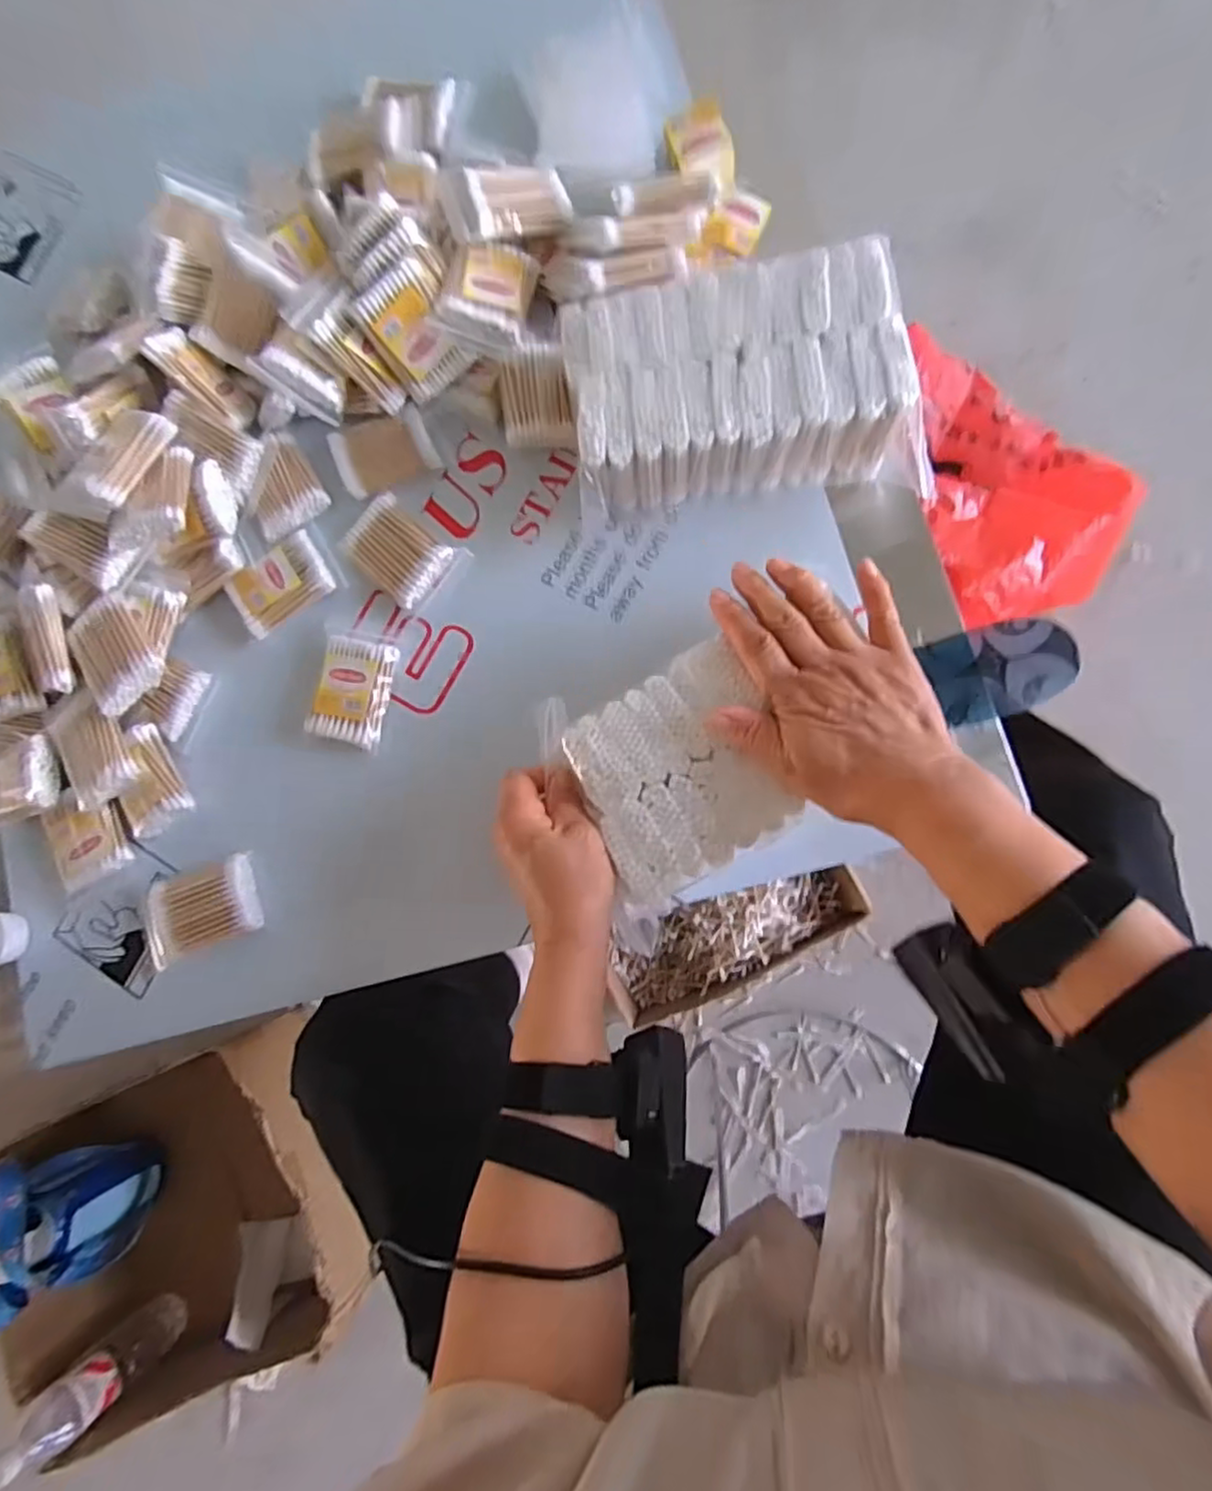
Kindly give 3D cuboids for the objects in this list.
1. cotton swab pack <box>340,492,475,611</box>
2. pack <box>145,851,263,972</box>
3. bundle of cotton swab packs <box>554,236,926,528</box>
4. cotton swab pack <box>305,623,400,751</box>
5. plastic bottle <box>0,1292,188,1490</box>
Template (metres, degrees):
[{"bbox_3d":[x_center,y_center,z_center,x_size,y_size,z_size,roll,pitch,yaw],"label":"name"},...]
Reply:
[{"bbox_3d":[-0.150,-0.144,0.503,0.079,0.011,0.060,43,90,11],"label":"cotton swab pack"},{"bbox_3d":[-0.293,0.118,0.496,0.087,0.019,0.057,-20,81,5],"label":"pack"},{"bbox_3d":[0.090,-0.229,0.452,0.220,0.075,0.141,-4,82,8],"label":"bundle of cotton swab packs"},{"bbox_3d":[-0.183,-0.042,0.497,0.053,0.019,0.080,12,85,9],"label":"cotton swab pack"},{"bbox_3d":[-0.607,0.761,0.815,0.055,0.211,0.068,-42,79,1],"label":"plastic bottle"}]

